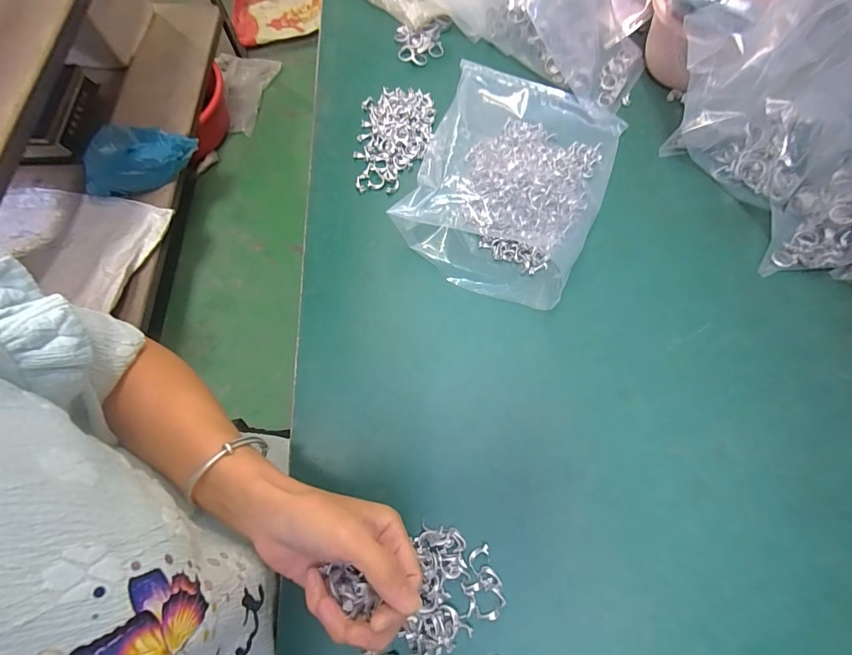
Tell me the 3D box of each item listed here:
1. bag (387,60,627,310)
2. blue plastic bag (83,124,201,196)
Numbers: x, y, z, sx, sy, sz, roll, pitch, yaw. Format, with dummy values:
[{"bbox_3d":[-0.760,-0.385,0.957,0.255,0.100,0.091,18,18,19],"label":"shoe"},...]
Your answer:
[{"bbox_3d":[0.098,-0.177,0.434,0.204,0.066,0.288,22,71,7],"label":"bag"},{"bbox_3d":[-0.753,-0.434,1.046,0.174,0.108,0.279,41,75,15],"label":"blue plastic bag"}]

